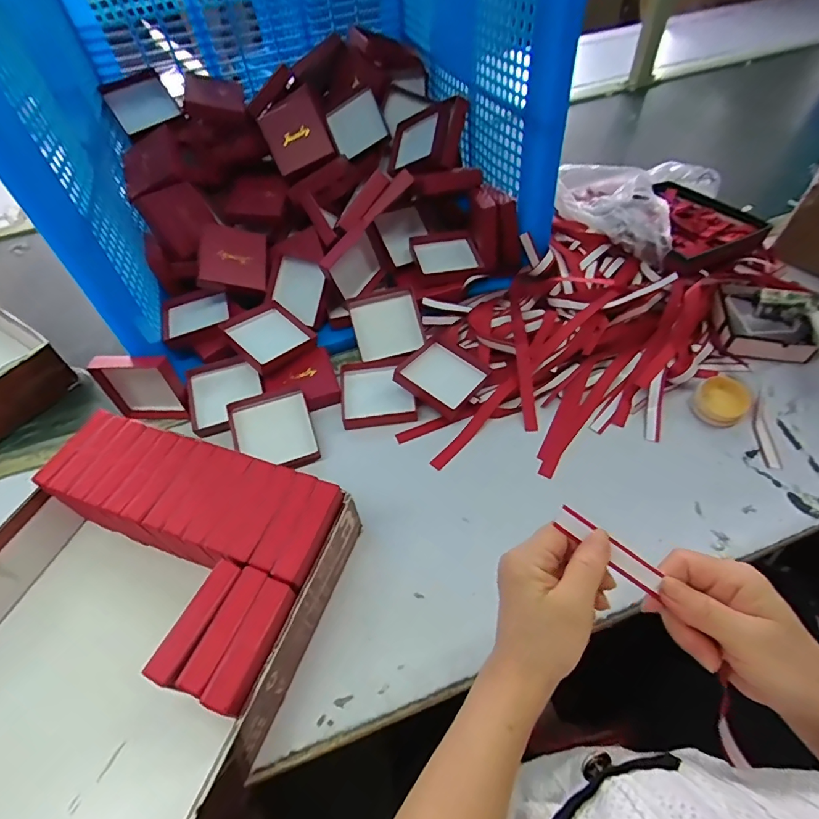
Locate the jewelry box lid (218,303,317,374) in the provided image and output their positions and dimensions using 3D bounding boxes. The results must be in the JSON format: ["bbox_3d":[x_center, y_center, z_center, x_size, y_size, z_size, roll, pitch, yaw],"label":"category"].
[{"bbox_3d":[-0.190,-0.100,0.624,0.091,0.019,0.098,45,51,15],"label":"jewelry box lid"}]

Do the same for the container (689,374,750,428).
[{"bbox_3d":[0.375,-0.012,0.554,0.064,0.027,0.054,-38,58,-22],"label":"container"}]

